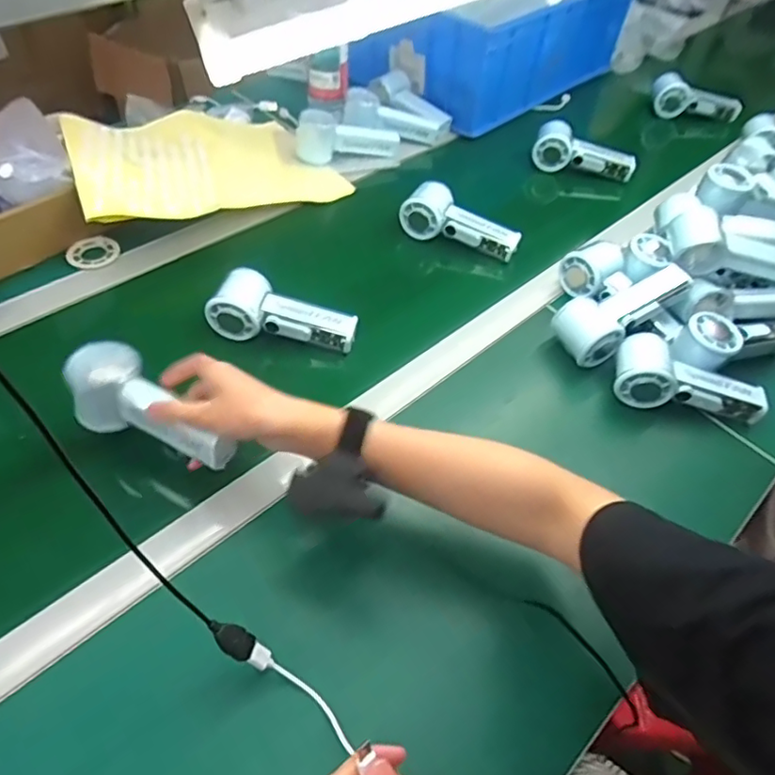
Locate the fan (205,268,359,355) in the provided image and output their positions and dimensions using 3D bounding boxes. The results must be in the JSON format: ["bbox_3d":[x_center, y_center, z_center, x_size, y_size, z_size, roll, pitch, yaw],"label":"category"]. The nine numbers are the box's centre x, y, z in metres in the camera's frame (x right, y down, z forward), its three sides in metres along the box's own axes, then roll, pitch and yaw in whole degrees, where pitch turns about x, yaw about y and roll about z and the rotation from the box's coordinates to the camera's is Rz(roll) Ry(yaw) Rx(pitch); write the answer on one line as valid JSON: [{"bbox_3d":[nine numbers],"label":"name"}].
[{"bbox_3d":[-0.108,-0.079,0.619,0.149,0.052,0.055,12,51,5],"label":"fan"}]

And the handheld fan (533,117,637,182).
[{"bbox_3d":[0.300,-0.356,0.902,0.155,0.065,0.046,11,48,-13],"label":"handheld fan"}]

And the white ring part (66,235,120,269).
[{"bbox_3d":[-0.354,-0.163,0.701,0.058,0.005,0.059,1,52,-1],"label":"white ring part"}]

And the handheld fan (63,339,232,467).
[{"bbox_3d":[-0.201,0.023,0.493,0.162,0.044,0.060,33,54,10],"label":"handheld fan"}]

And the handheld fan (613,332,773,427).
[{"bbox_3d":[0.313,0.002,0.602,0.152,0.065,0.057,16,50,9],"label":"handheld fan"}]

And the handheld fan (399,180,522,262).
[{"bbox_3d":[0.094,-0.211,0.751,0.153,0.049,0.056,25,53,15],"label":"handheld fan"}]

